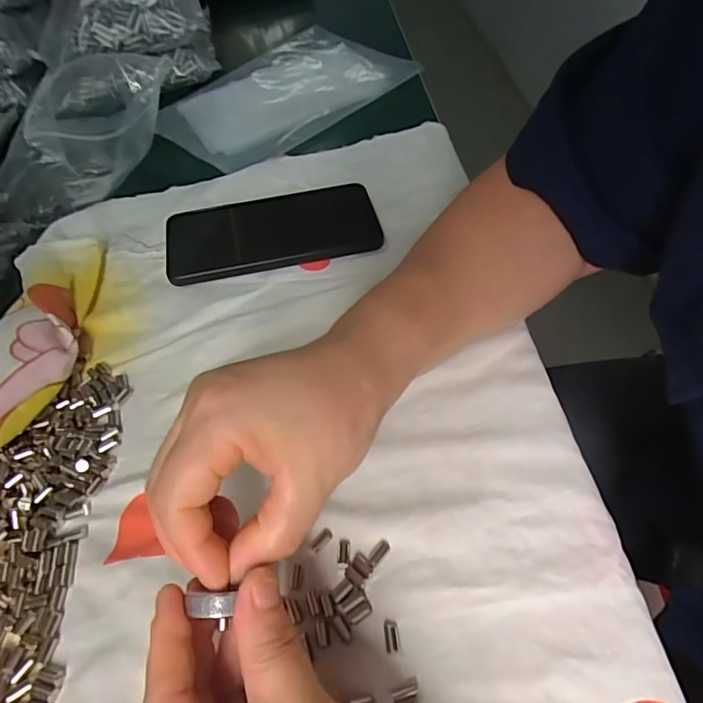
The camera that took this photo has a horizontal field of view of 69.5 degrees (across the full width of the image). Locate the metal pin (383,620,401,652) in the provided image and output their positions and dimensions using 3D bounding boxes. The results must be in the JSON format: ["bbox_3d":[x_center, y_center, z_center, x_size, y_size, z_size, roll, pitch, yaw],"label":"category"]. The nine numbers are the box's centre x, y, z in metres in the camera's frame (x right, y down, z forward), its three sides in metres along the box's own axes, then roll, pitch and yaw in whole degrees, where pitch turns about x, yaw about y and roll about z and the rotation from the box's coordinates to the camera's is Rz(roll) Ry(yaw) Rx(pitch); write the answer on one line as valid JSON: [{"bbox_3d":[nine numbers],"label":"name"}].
[{"bbox_3d":[0.018,0.126,0.224,0.006,0.004,0.012,-9,51,-2],"label":"metal pin"}]

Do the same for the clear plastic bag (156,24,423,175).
[{"bbox_3d":[-0.078,-0.286,0.554,0.252,0.015,0.190,-36,56,-22],"label":"clear plastic bag"}]

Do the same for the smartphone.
[{"bbox_3d":[-0.063,-0.094,0.403,0.166,0.016,0.080,-13,51,-5],"label":"smartphone"}]

